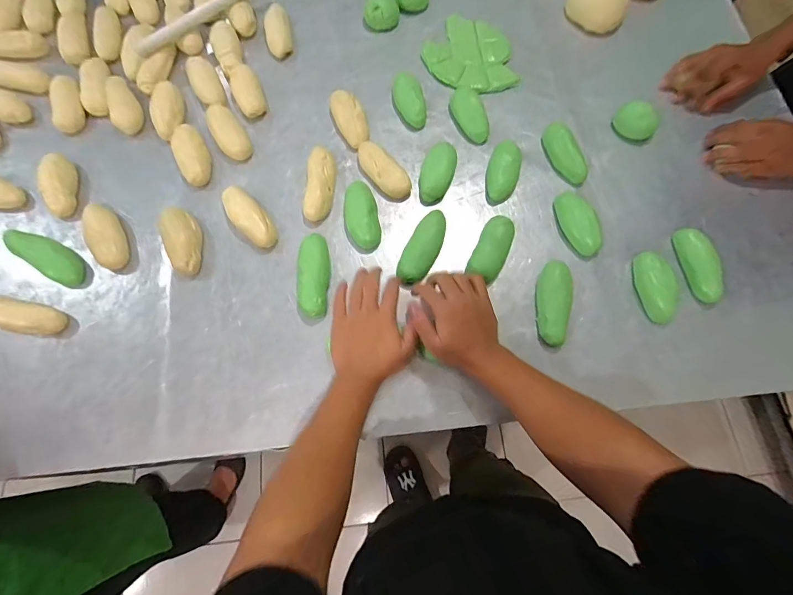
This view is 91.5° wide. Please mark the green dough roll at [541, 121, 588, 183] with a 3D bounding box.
[{"bbox_3d":[0.267,-0.228,0.610,0.039,0.028,0.101,-19,74,-7],"label":"green dough roll"}]

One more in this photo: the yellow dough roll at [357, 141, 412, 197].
[{"bbox_3d":[-0.022,-0.197,0.598,0.045,0.028,0.104,-43,78,-14],"label":"yellow dough roll"}]

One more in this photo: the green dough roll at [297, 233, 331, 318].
[{"bbox_3d":[-0.116,-0.030,0.539,0.041,0.026,0.118,0,72,-2],"label":"green dough roll"}]

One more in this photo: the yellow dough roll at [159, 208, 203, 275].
[{"bbox_3d":[-0.302,-0.078,0.548,0.048,0.029,0.097,-20,74,-8],"label":"yellow dough roll"}]

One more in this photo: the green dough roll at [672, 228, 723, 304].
[{"bbox_3d":[0.432,-0.049,0.553,0.035,0.031,0.116,-8,72,-4],"label":"green dough roll"}]

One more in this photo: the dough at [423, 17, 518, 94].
[{"bbox_3d":[0.129,-0.435,0.693,0.155,0.010,0.168,0,72,-2],"label":"dough"}]

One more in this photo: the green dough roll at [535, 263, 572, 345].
[{"bbox_3d":[0.215,0.007,0.525,0.045,0.025,0.110,7,72,0],"label":"green dough roll"}]

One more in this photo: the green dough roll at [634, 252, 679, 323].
[{"bbox_3d":[0.360,-0.016,0.535,0.040,0.031,0.098,2,72,-1],"label":"green dough roll"}]

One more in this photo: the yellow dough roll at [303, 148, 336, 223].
[{"bbox_3d":[-0.115,-0.170,0.586,0.038,0.030,0.115,3,72,-1],"label":"yellow dough roll"}]

